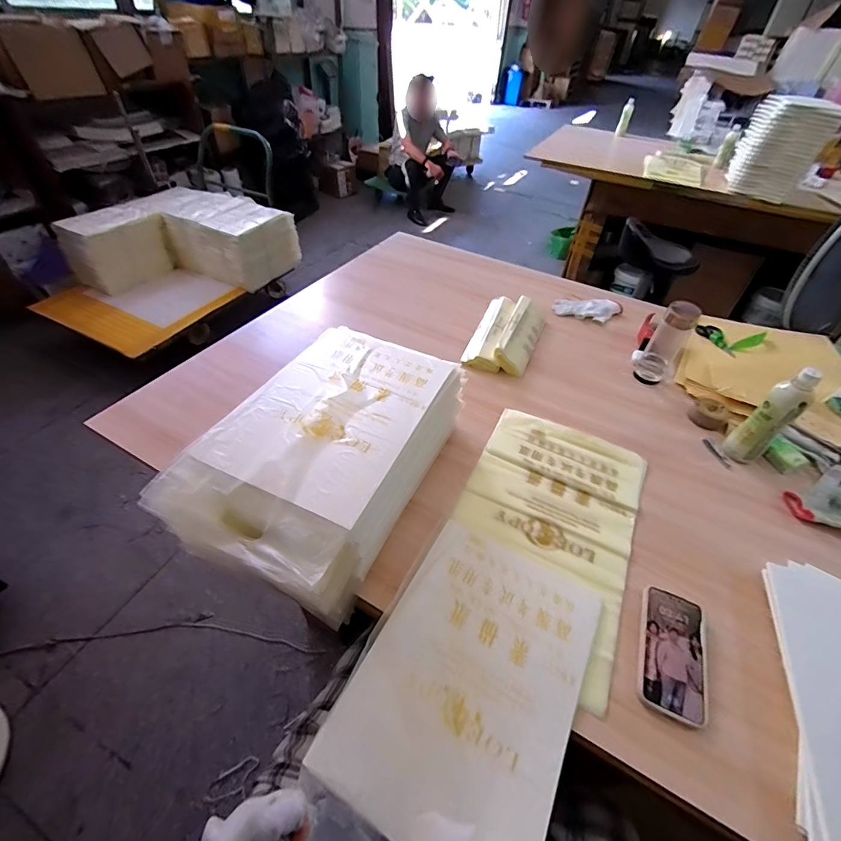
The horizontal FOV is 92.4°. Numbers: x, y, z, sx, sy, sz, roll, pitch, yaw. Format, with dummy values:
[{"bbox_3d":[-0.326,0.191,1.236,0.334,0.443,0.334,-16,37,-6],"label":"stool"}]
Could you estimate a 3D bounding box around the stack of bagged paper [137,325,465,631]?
[{"bbox_3d":[-0.150,0.047,0.693,0.290,0.168,0.474,21,49,16],"label":"stack of bagged paper"}]

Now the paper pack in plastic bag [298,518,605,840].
[{"bbox_3d":[0.054,0.339,0.499,0.261,0.059,0.436,24,50,19],"label":"paper pack in plastic bag"}]

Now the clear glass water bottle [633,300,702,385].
[{"bbox_3d":[0.580,-0.185,0.951,0.069,0.177,0.077,31,52,24],"label":"clear glass water bottle"}]

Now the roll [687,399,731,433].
[{"bbox_3d":[0.653,-0.013,0.905,0.076,0.040,0.076,2,46,-2],"label":"roll"}]

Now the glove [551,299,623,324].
[{"bbox_3d":[0.491,-0.328,1.190,0.195,0.020,0.101,3,46,0],"label":"glove"}]

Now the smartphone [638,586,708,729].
[{"bbox_3d":[0.358,0.323,0.568,0.085,0.009,0.163,19,49,15],"label":"smartphone"}]

